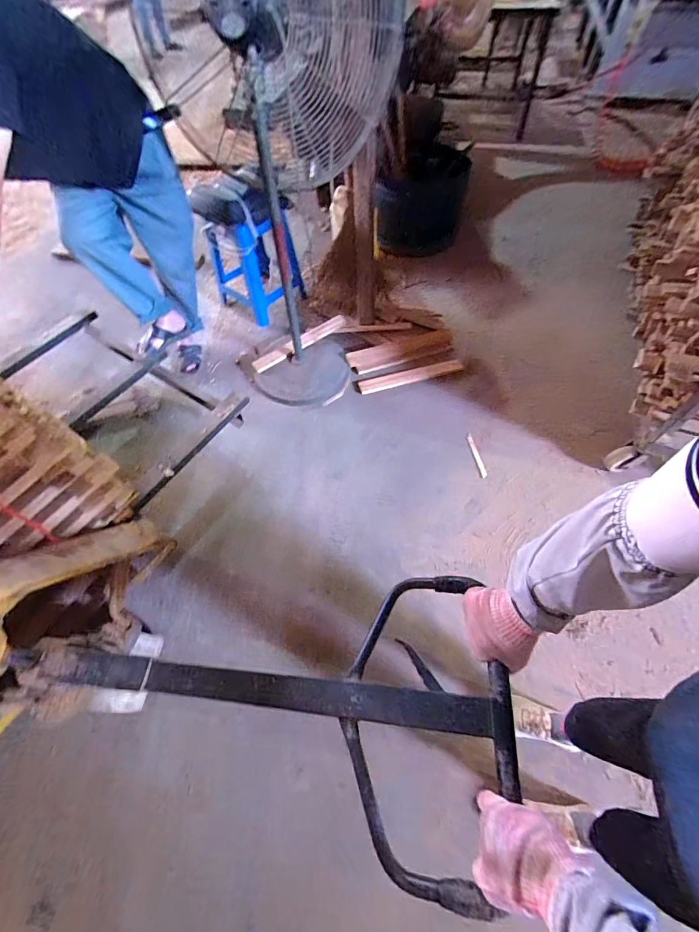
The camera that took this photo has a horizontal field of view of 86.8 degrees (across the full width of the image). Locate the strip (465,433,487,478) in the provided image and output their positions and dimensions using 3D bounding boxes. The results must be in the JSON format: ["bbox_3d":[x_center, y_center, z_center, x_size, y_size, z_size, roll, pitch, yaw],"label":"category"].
[{"bbox_3d":[0.526,-0.044,1.536,0.029,0.013,0.217,-10,58,-2],"label":"strip"}]

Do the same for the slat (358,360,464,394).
[{"bbox_3d":[0.297,-0.431,1.772,0.515,0.017,0.077,-16,59,-6],"label":"slat"}]

